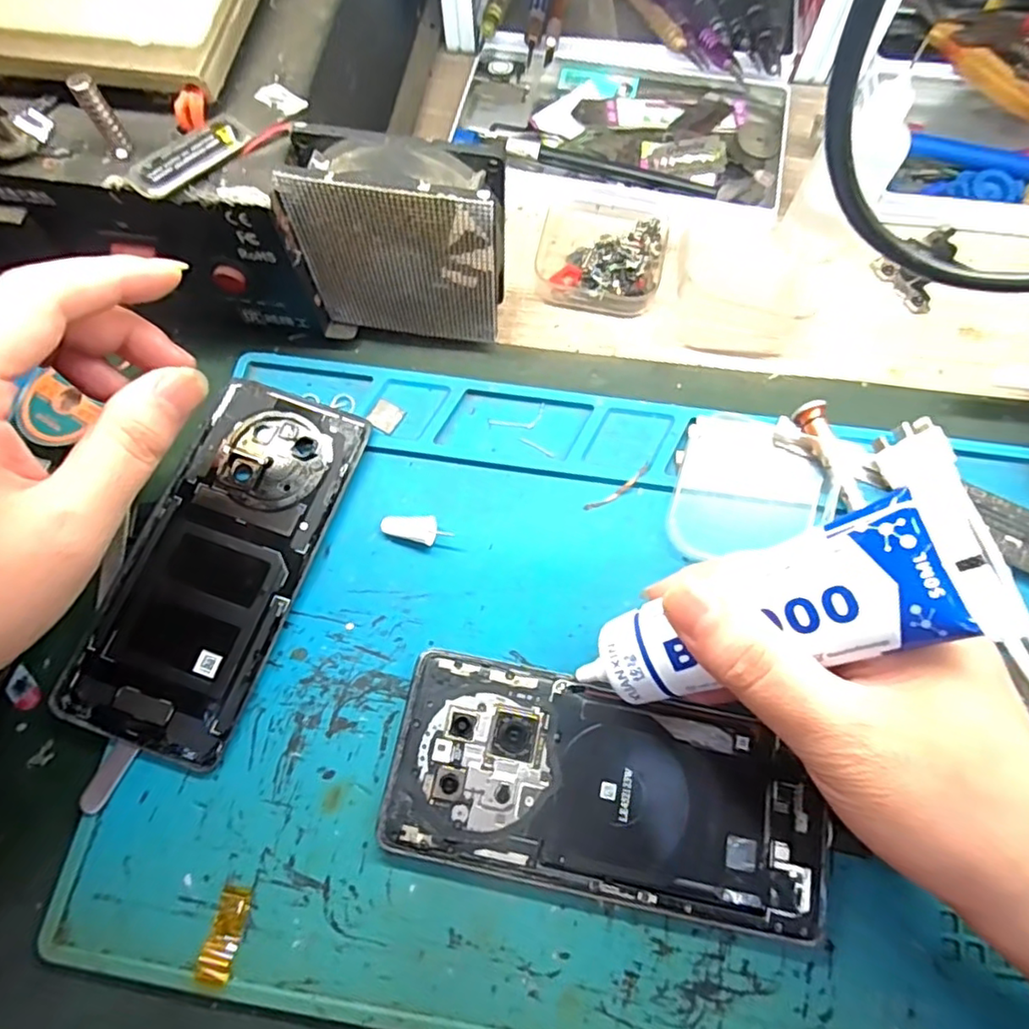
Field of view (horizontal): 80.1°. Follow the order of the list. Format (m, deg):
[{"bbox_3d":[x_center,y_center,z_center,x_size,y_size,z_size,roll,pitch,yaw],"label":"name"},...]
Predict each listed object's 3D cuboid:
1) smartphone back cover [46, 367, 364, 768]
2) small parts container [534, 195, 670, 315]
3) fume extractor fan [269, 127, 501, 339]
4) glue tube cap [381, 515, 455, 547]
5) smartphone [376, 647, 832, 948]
[{"bbox_3d":[-0.122,0.018,0.257,0.070,0.010,0.155,18,73,8],"label":"smartphone back cover"},{"bbox_3d":[0.044,-0.135,0.306,0.062,0.014,0.063,12,72,6],"label":"small parts container"},{"bbox_3d":[-0.046,-0.111,0.259,0.084,0.087,0.031,2,72,2],"label":"fume extractor fan"},{"bbox_3d":[-0.042,0.007,0.260,0.029,0.008,0.012,6,72,4],"label":"glue tube cap"},{"bbox_3d":[0.033,0.101,0.225,0.154,0.008,0.072,11,72,5],"label":"smartphone"}]

